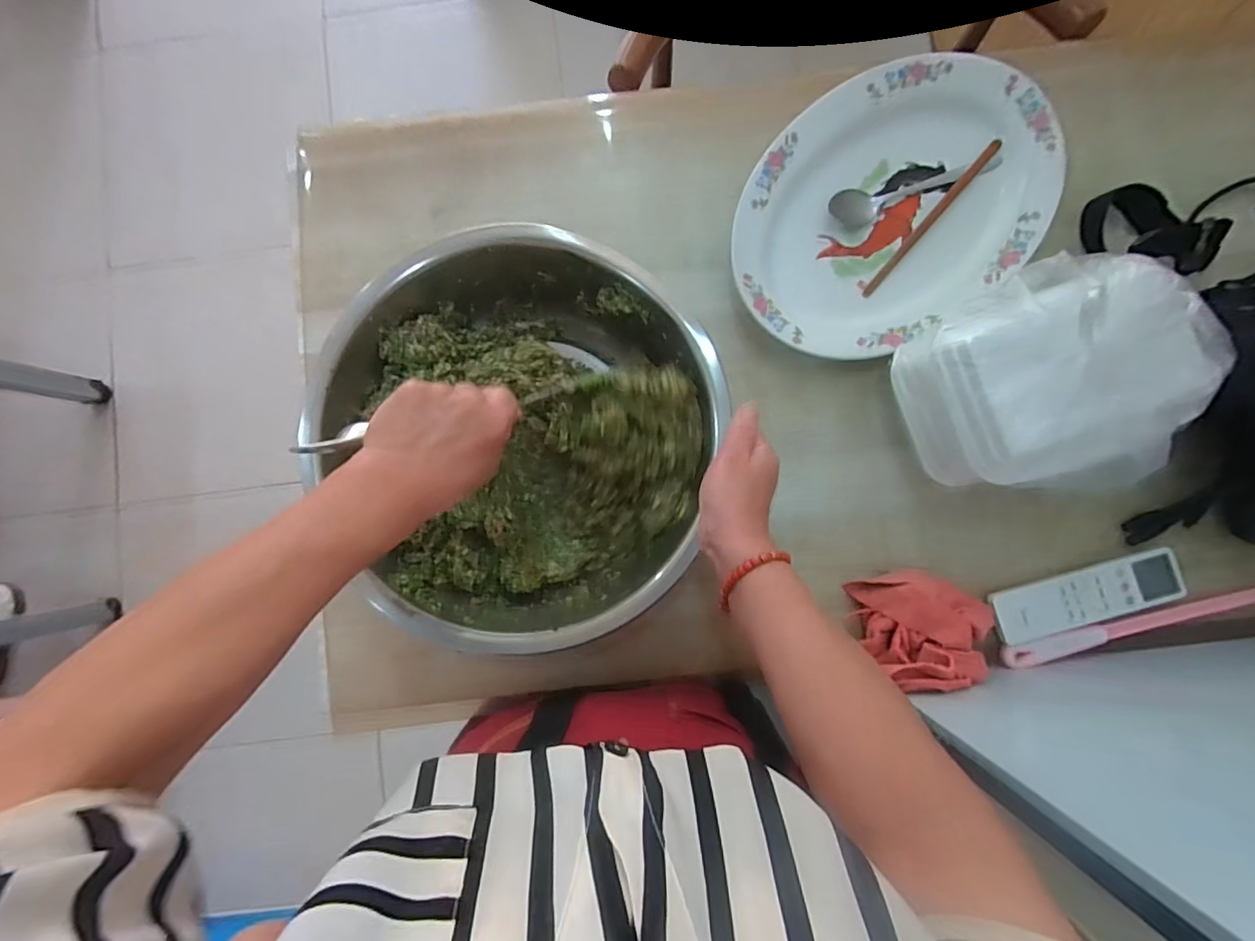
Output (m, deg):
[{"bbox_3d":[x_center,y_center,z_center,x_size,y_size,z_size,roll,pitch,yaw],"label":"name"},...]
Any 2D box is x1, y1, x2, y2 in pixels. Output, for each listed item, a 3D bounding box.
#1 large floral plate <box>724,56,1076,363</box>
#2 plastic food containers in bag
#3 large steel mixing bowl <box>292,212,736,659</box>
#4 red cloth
[{"bbox_3d":[0.255,-0.257,0.528,0.326,0.035,0.236,-33,86,-1],"label":"large floral plate"},{"bbox_3d":[0.340,-0.067,0.442,0.182,0.133,0.176,-21,86,0],"label":"plastic food containers in bag"},{"bbox_3d":[-0.097,-0.038,0.486,0.323,0.098,0.311,0,86,1],"label":"large steel mixing bowl"},{"bbox_3d":[0.271,0.143,0.489,0.119,0.037,0.101,-6,86,1],"label":"red cloth"}]

